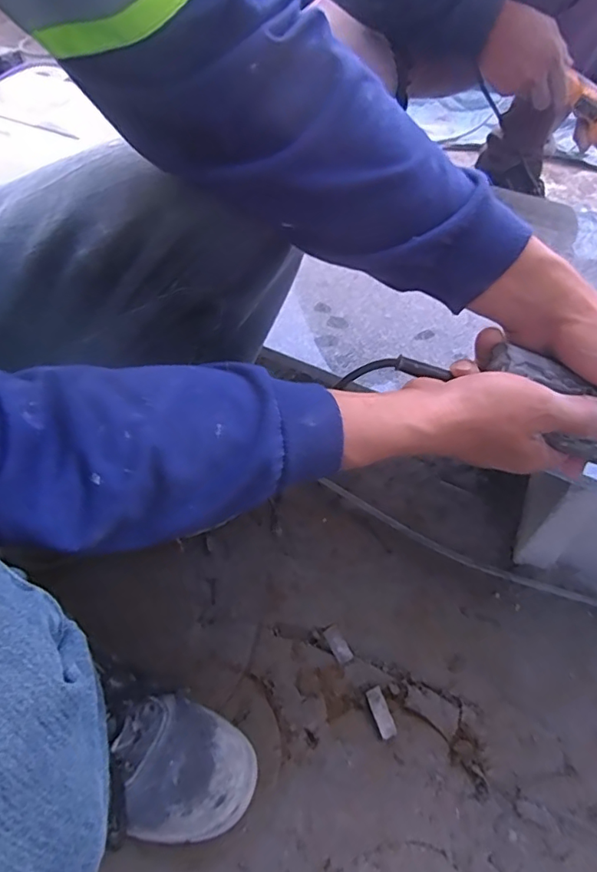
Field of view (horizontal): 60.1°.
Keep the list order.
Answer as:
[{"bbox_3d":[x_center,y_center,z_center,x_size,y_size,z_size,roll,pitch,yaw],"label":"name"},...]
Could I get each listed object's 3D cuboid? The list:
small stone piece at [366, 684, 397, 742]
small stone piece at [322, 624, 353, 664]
[{"bbox_3d":[0.083,0.278,0.520,0.017,0.009,0.046,-15,53,-12],"label":"small stone piece"},{"bbox_3d":[0.043,0.227,0.564,0.019,0.004,0.041,-22,55,-17],"label":"small stone piece"}]

